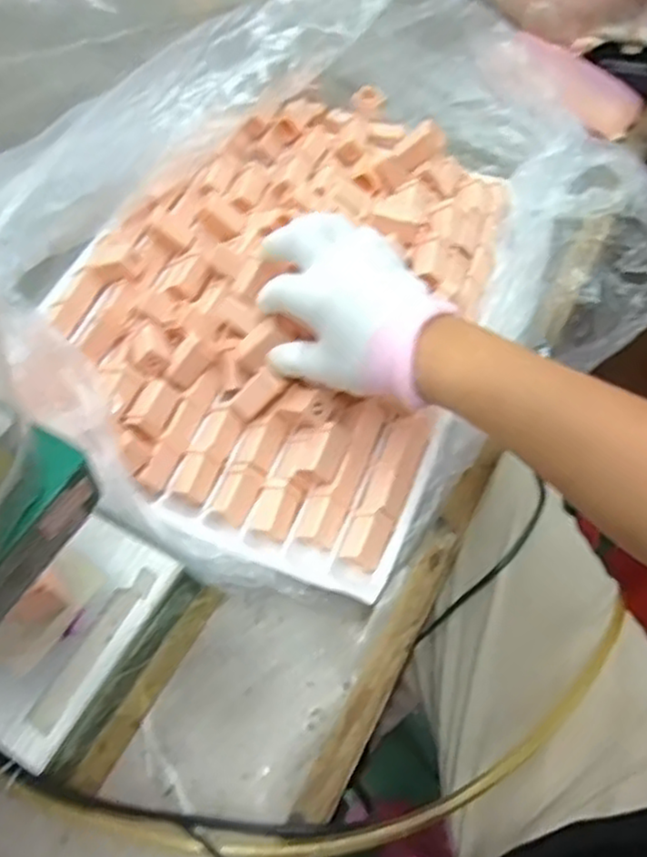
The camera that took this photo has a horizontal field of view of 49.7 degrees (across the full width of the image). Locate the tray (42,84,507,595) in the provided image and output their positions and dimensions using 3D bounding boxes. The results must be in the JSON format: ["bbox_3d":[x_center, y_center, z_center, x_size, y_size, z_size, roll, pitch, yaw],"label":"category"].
[{"bbox_3d":[-0.020,-0.115,0.514,0.293,0.049,0.390,23,63,12],"label":"tray"}]

